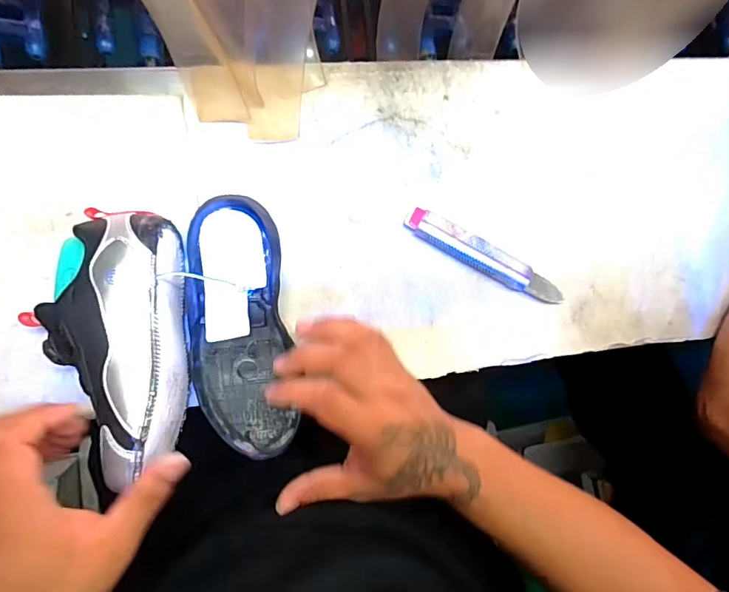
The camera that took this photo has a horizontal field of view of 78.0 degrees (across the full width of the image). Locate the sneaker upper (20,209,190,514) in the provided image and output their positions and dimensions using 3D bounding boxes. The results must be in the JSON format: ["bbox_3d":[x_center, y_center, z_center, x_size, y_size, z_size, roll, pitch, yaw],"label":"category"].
[{"bbox_3d":[-0.184,0.034,0.332,0.092,0.083,0.186,-4,87,-9],"label":"sneaker upper"}]

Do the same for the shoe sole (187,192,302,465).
[{"bbox_3d":[-0.102,0.025,0.372,0.074,0.032,0.200,-4,87,-9],"label":"shoe sole"}]

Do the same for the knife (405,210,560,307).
[{"bbox_3d":[0.113,-0.035,0.415,0.162,0.012,0.029,28,83,-6],"label":"knife"}]

